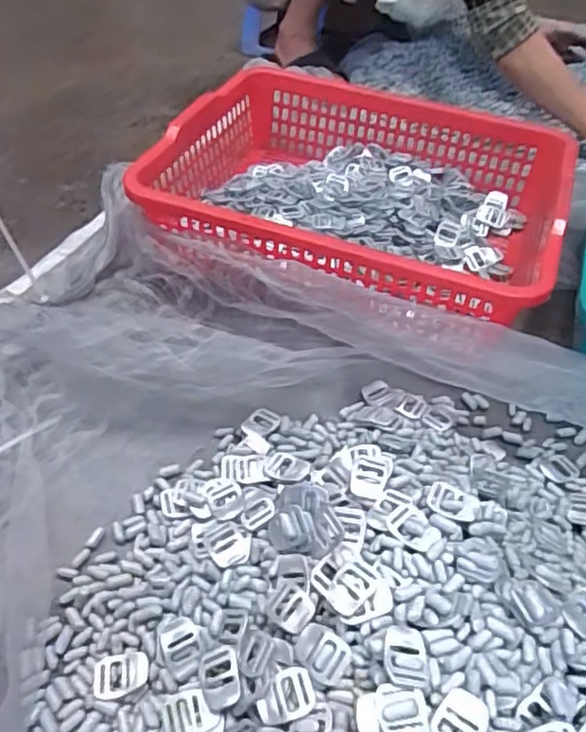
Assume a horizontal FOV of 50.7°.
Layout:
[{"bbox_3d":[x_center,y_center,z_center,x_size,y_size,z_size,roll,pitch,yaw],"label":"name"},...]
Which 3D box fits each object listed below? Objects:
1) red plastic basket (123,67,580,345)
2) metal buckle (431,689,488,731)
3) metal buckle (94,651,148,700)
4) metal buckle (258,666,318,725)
[{"bbox_3d":[0.081,-0.221,0.805,0.477,0.140,0.398,17,49,11],"label":"red plastic basket"},{"bbox_3d":[0.100,0.217,0.373,0.028,0.004,0.038,19,65,22],"label":"metal buckle"},{"bbox_3d":[-0.126,0.227,0.453,0.040,0.008,0.029,-9,49,-11],"label":"metal buckle"},{"bbox_3d":[-0.005,0.221,0.412,0.040,0.006,0.030,-21,49,4],"label":"metal buckle"}]

